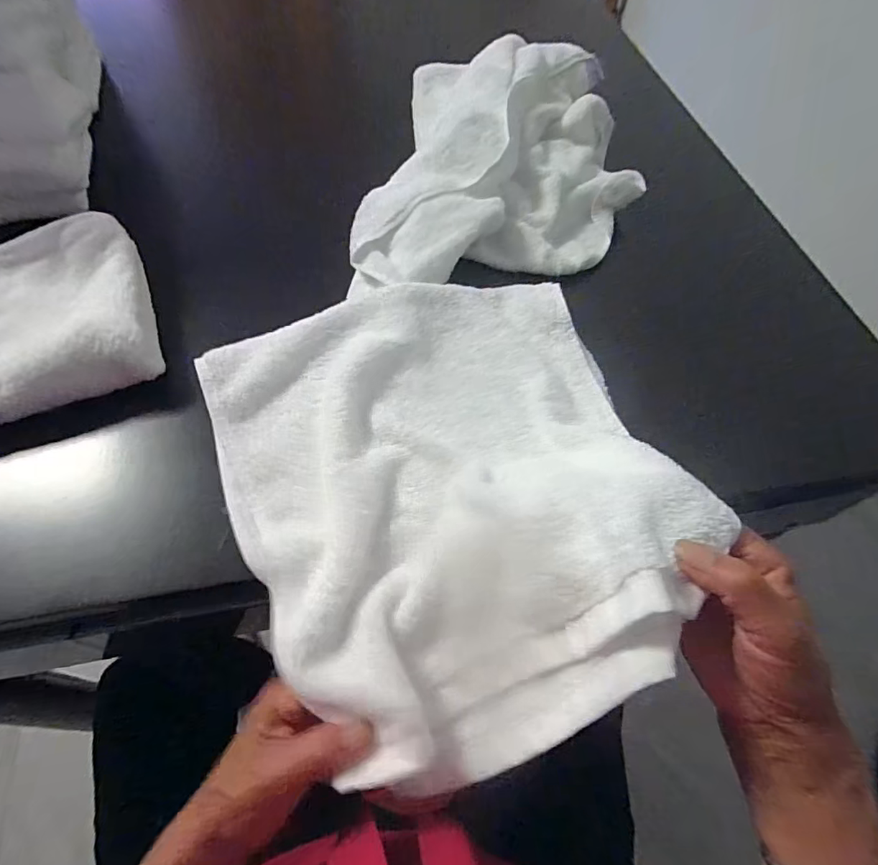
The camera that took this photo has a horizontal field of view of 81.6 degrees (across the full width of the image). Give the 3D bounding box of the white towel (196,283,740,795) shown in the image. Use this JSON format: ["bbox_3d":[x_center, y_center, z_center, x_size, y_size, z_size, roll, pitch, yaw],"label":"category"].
[{"bbox_3d":[0.010,0.012,0.330,0.283,0.107,0.330,-18,62,-14],"label":"white towel"}]

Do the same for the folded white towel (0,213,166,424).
[{"bbox_3d":[-0.327,-0.086,0.391,0.187,0.042,0.160,-21,62,-16],"label":"folded white towel"}]

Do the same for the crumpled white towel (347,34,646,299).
[{"bbox_3d":[0.073,-0.296,0.540,0.254,0.068,0.392,11,59,3],"label":"crumpled white towel"}]

